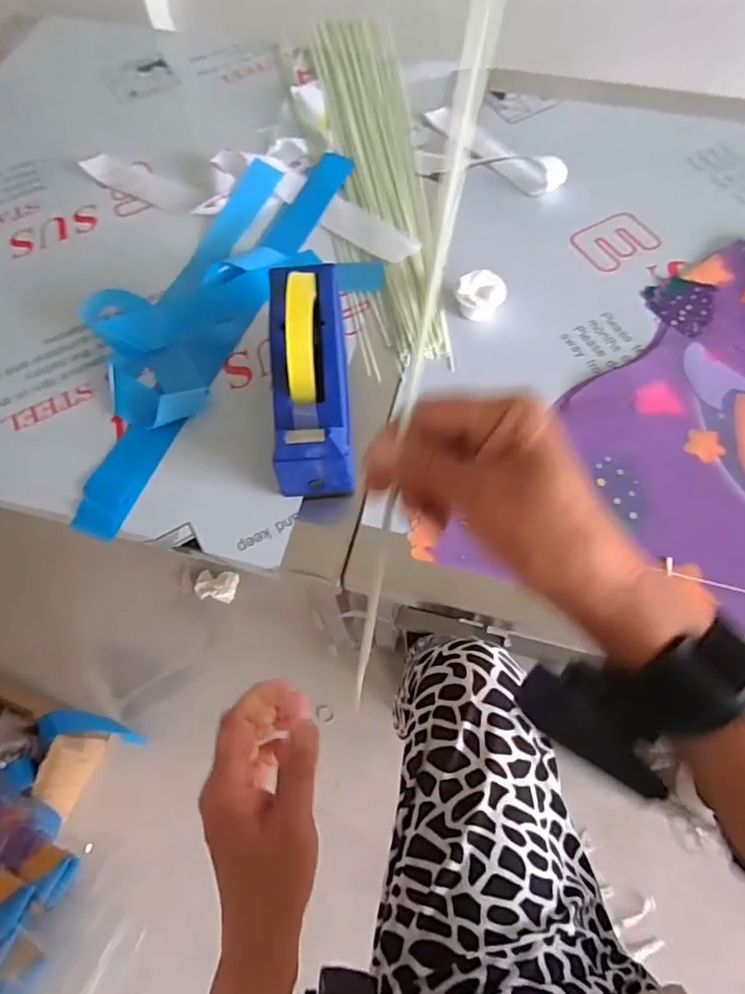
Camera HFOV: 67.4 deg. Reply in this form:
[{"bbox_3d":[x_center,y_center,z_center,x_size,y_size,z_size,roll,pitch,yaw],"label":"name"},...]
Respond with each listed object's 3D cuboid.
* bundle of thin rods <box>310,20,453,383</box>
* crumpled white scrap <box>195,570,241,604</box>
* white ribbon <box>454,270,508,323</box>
[{"bbox_3d":[0.004,-0.428,0.718,0.114,0.015,0.631,-6,68,0],"label":"bundle of thin rods"},{"bbox_3d":[-0.271,0.154,0.971,0.074,0.015,0.051,8,66,5],"label":"crumpled white scrap"},{"bbox_3d":[0.117,-0.219,0.607,0.048,0.032,0.041,-39,72,-13],"label":"white ribbon"}]

